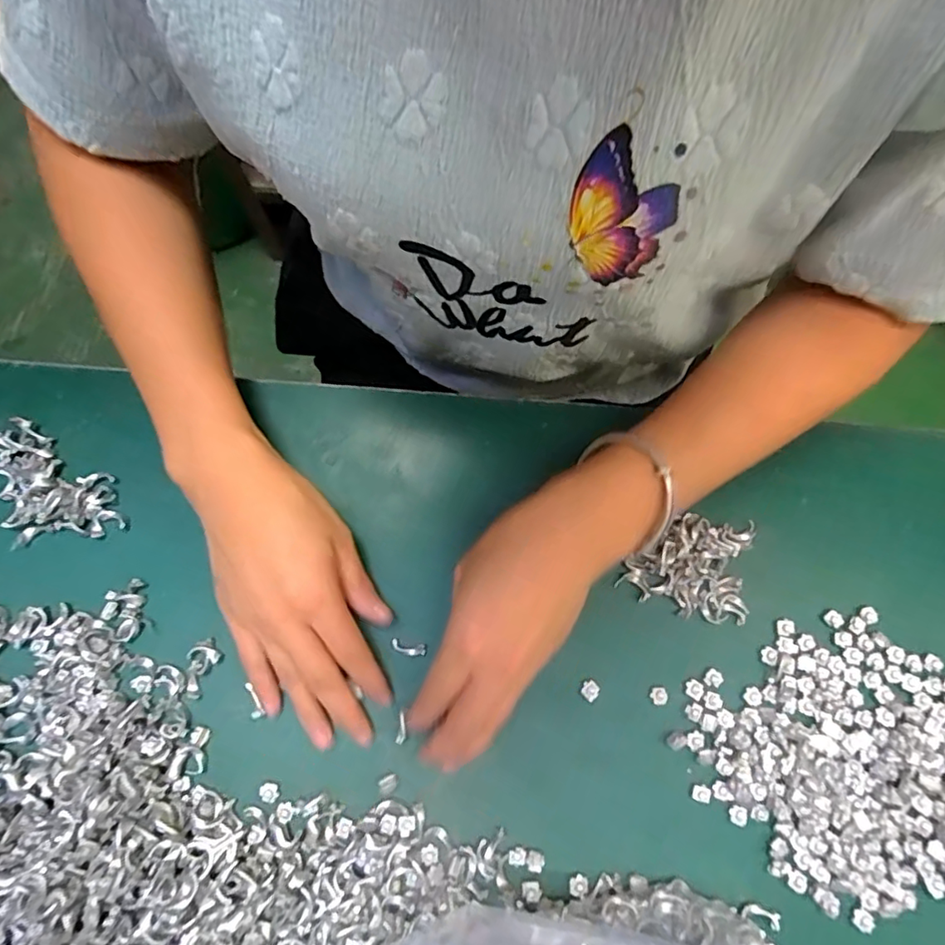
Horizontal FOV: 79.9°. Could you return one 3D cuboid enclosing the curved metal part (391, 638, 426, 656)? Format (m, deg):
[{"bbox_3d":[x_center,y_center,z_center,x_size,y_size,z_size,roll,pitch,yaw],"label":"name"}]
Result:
[{"bbox_3d":[-0.036,0.098,0.314,0.019,0.004,0.008,11,75,3],"label":"curved metal part"}]

